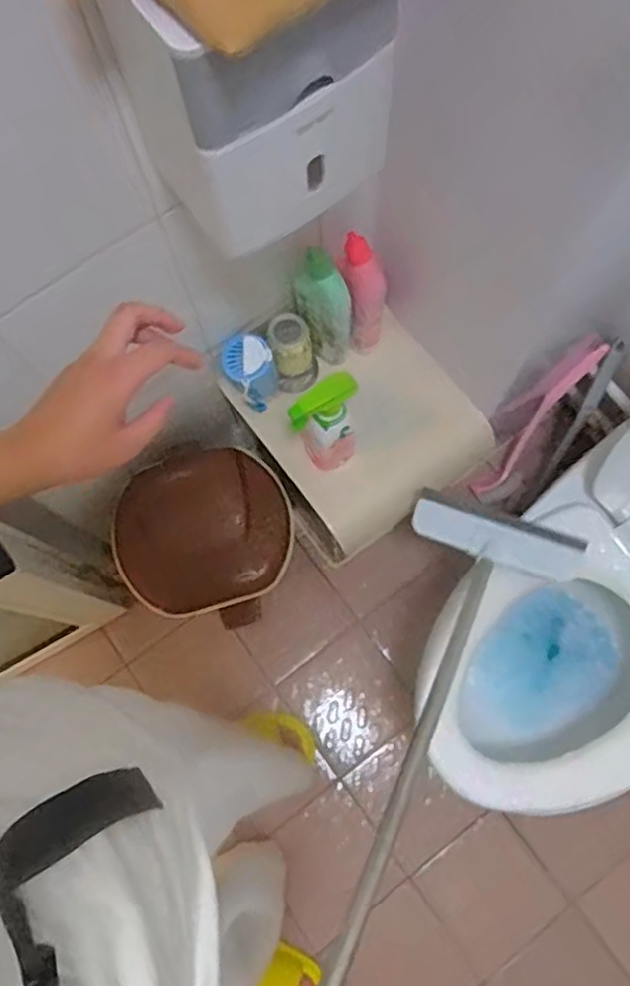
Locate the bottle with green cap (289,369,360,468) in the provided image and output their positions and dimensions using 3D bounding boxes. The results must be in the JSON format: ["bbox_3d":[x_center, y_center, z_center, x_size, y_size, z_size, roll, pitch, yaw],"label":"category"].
[{"bbox_3d":[0.017,-0.081,0.959,0.094,0.246,0.048,-33,76,-7],"label":"bottle with green cap"}]

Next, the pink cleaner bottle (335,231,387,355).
[{"bbox_3d":[0.071,-0.276,0.989,0.071,0.208,0.065,-1,75,2],"label":"pink cleaner bottle"}]

